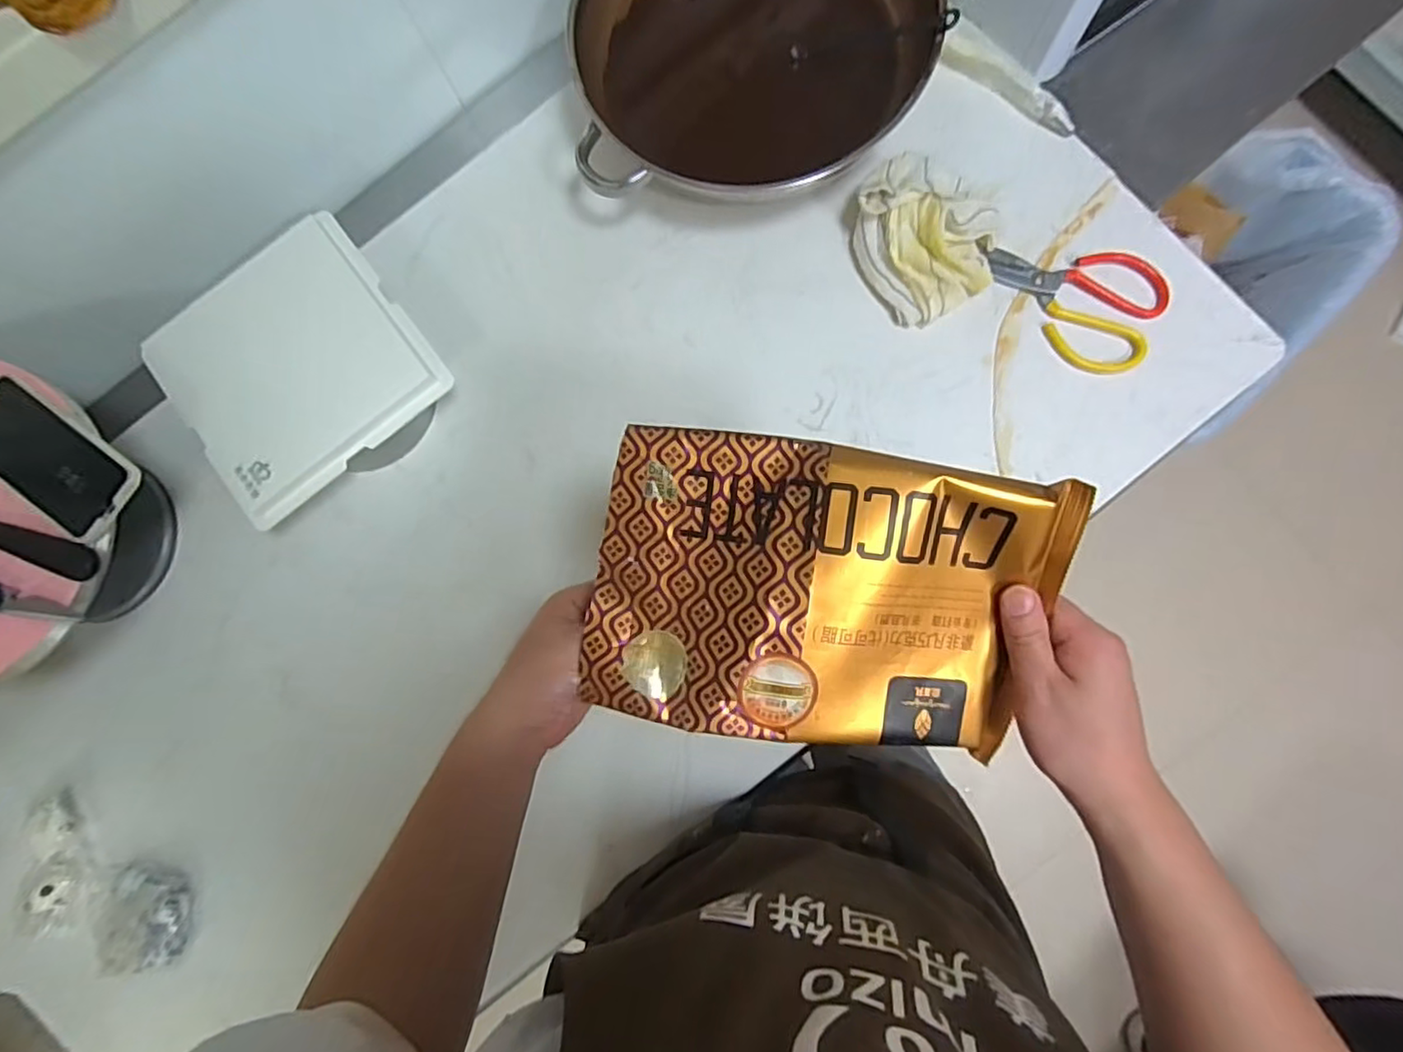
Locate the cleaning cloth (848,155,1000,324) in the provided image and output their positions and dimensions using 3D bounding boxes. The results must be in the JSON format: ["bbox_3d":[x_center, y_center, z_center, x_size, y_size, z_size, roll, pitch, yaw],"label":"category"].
[{"bbox_3d":[0.223,-0.292,0.630,0.134,0.050,0.153,-31,82,1],"label":"cleaning cloth"}]

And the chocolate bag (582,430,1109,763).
[{"bbox_3d":[0.070,0.041,0.379,0.265,0.053,0.171,8,84,6],"label":"chocolate bag"}]

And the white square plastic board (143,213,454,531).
[{"bbox_3d":[-0.412,-0.157,0.639,0.246,0.032,0.232,-39,82,0],"label":"white square plastic board"}]

